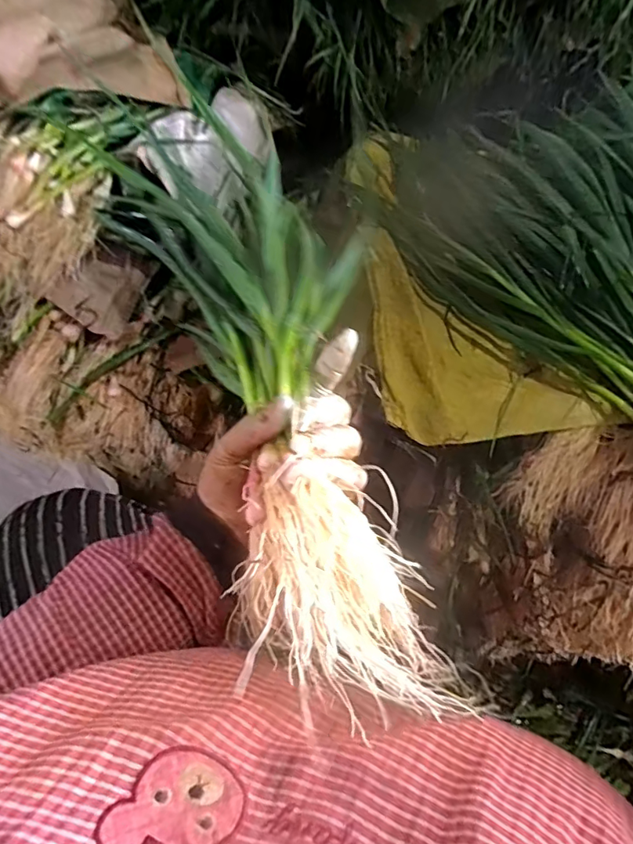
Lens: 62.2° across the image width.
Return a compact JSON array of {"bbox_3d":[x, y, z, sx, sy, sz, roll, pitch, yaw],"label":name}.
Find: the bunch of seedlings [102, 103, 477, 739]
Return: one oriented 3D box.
[{"bbox_3d":[-0.008,-0.047,0.384,0.160,0.102,0.469,-13,55,-6],"label":"bunch of seedlings"}]

